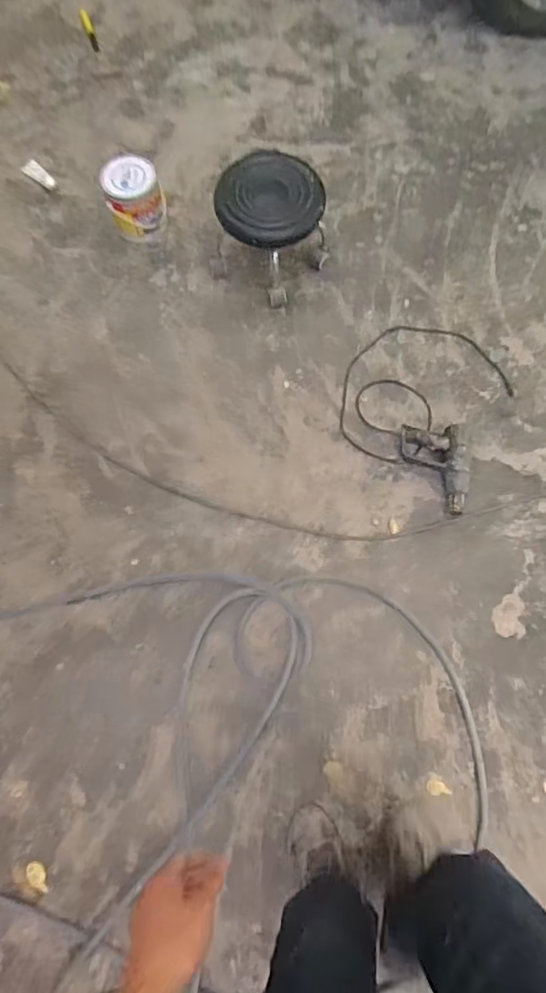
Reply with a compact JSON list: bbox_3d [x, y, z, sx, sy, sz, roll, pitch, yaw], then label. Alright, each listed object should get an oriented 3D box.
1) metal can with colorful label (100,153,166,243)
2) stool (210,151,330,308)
[{"bbox_3d":[-0.389,-0.836,1.549,0.156,0.187,0.144,0,73,-1],"label":"metal can with colorful label"},{"bbox_3d":[-0.008,-0.732,1.472,0.263,0.226,0.296,42,79,12],"label":"stool"}]

